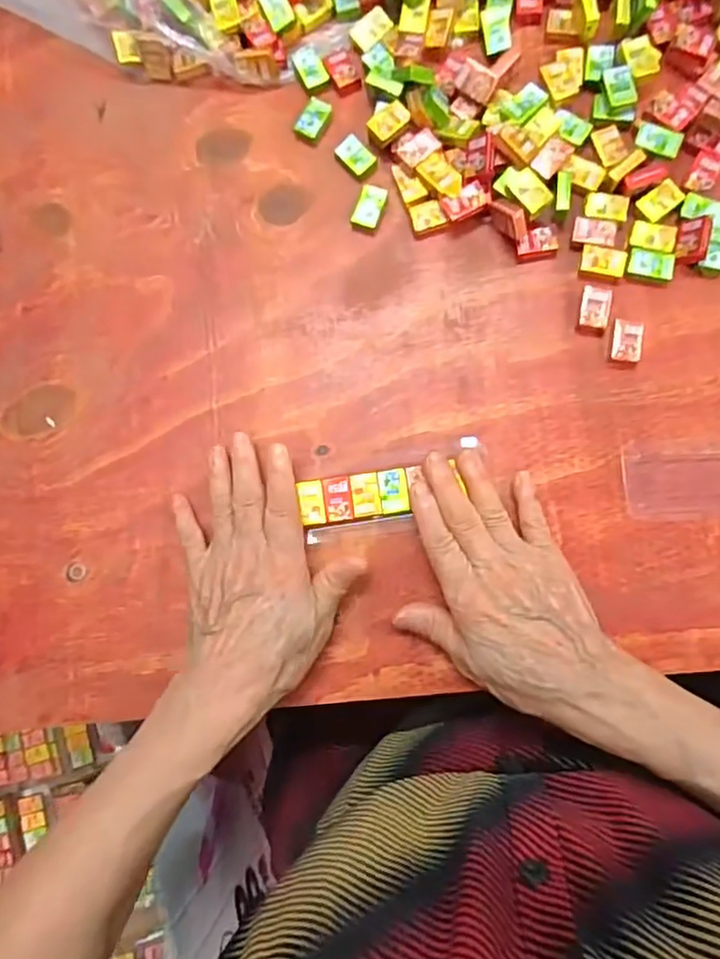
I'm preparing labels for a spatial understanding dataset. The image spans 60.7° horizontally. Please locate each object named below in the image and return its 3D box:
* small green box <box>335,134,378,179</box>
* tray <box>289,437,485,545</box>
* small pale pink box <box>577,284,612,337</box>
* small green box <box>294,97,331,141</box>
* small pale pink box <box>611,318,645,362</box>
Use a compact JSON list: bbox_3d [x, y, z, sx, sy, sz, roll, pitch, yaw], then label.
[{"bbox_3d":[-0.002,-0.207,0.393,0.018,0.007,0.025,-43,82,-1],"label":"small green box"},{"bbox_3d":[0.019,0.006,0.363,0.105,0.010,0.049,-10,83,3],"label":"tray"},{"bbox_3d":[0.140,-0.101,0.366,0.016,0.006,0.029,12,84,6],"label":"small pale pink box"},{"bbox_3d":[-0.030,-0.234,0.398,0.017,0.007,0.025,28,86,7],"label":"small green box"},{"bbox_3d":[0.158,-0.082,0.364,0.017,0.004,0.025,10,84,6],"label":"small pale pink box"}]

